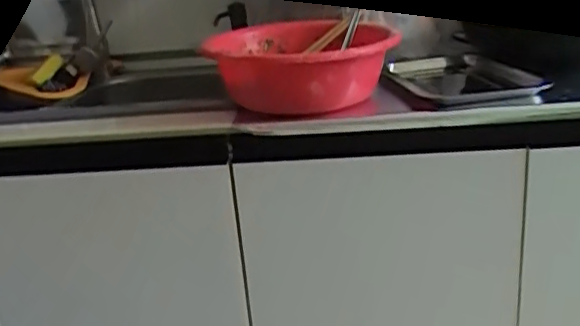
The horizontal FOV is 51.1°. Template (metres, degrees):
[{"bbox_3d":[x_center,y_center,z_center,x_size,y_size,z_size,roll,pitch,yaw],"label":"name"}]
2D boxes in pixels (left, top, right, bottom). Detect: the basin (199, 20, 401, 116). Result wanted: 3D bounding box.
[{"bbox_3d":[0.014,-0.153,0.930,0.247,0.088,0.293,-8,21,-8],"label":"basin"}]

